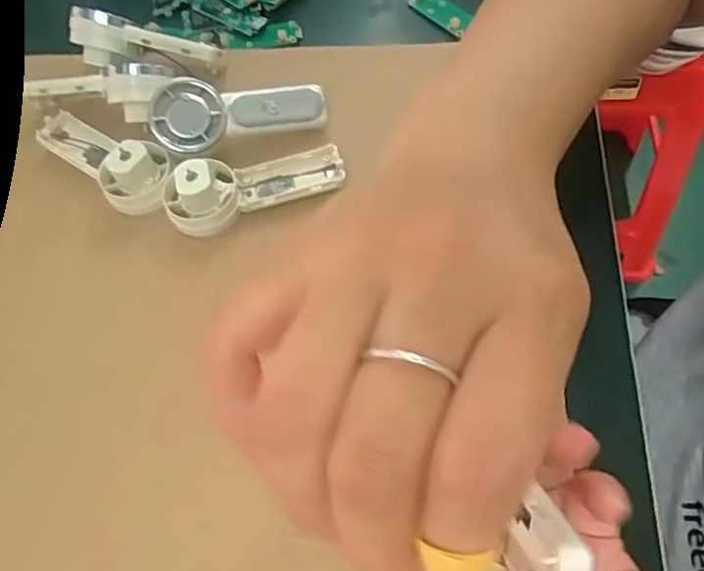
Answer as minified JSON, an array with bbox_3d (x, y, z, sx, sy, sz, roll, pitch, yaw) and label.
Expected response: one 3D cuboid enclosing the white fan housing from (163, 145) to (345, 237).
[{"bbox_3d":[-0.051,-0.055,0.309,0.091,0.028,0.037,-23,61,-7],"label":"white fan housing"}]

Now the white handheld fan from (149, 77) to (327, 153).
[{"bbox_3d":[-0.062,-0.099,0.323,0.091,0.025,0.036,-18,63,-8],"label":"white handheld fan"}]

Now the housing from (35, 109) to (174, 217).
[{"bbox_3d":[-0.141,-0.073,0.332,0.104,0.027,0.038,25,64,29],"label":"housing"}]

